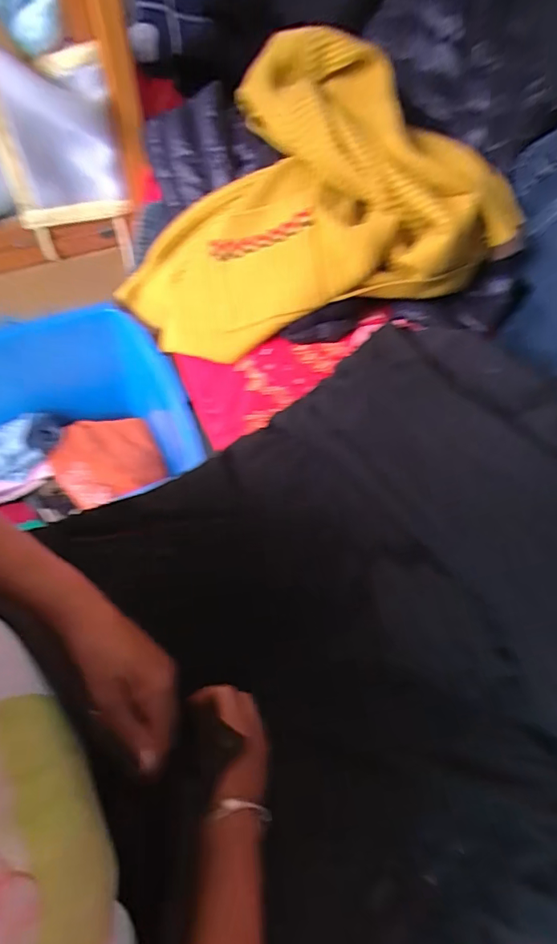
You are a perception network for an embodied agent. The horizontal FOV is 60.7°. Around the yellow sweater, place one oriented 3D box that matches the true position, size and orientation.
[{"bbox_3d":[0.033,-0.357,0.651,0.505,0.254,0.309,-10,59,-9],"label":"yellow sweater"}]

